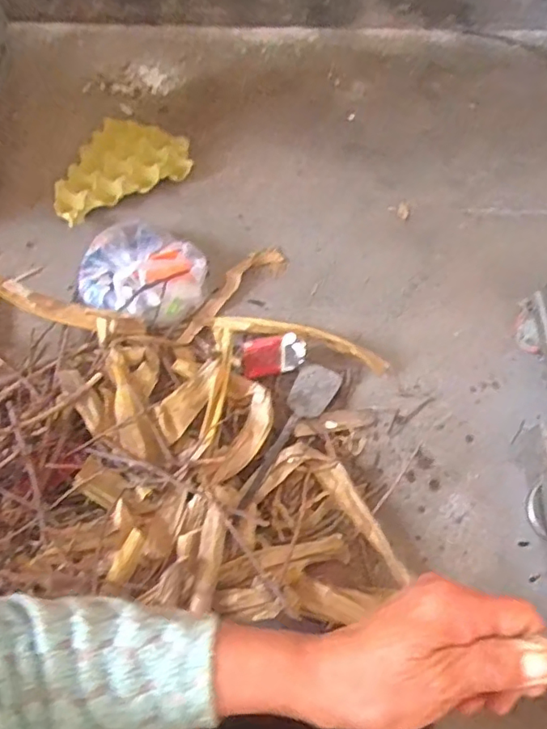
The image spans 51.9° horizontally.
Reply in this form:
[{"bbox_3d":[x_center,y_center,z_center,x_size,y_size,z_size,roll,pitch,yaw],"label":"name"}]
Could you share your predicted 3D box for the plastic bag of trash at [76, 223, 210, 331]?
[{"bbox_3d":[-0.213,-0.144,0.914,0.182,0.076,0.168,26,65,9],"label":"plastic bag of trash"}]

